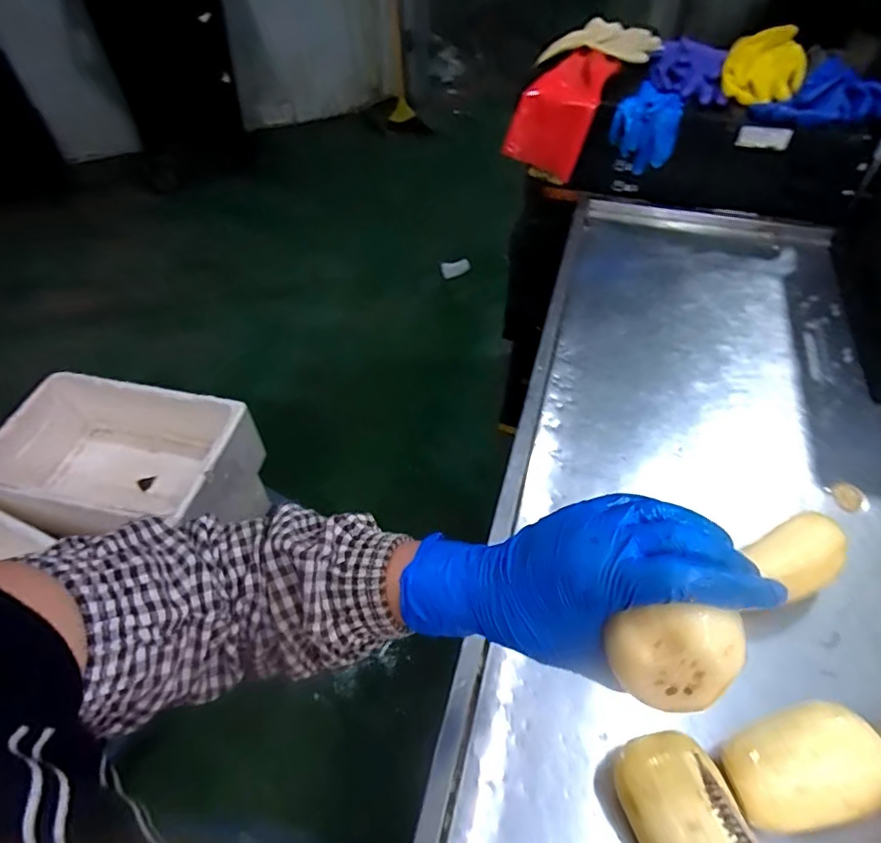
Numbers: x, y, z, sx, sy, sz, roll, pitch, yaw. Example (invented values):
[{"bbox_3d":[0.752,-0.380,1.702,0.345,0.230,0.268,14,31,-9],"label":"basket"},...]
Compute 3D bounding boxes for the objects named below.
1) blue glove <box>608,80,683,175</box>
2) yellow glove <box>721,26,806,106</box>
[{"bbox_3d":[0.381,-0.542,1.025,0.112,0.112,0.111,19,55,14],"label":"blue glove"},{"bbox_3d":[0.565,-0.622,0.967,0.122,0.022,0.193,17,74,18],"label":"yellow glove"}]

